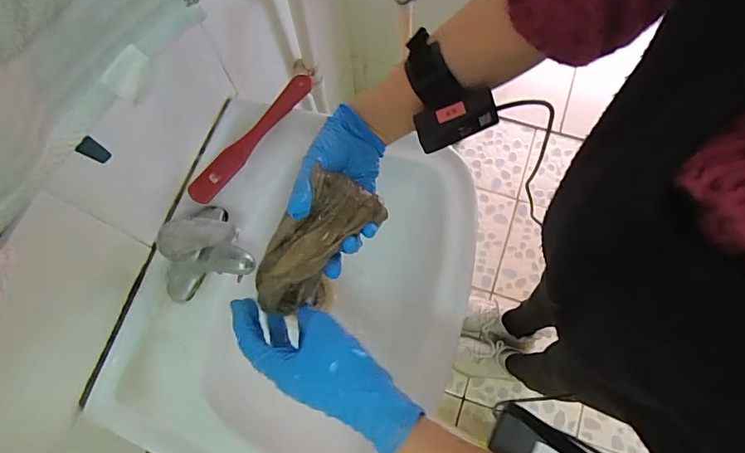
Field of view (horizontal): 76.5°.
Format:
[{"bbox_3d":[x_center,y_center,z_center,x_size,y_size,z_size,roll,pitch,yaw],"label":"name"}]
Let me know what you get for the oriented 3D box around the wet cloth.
[{"bbox_3d":[-0.053,0.019,0.420,0.060,0.042,0.135,39,96,13],"label":"wet cloth"}]

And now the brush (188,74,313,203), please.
[{"bbox_3d":[-0.161,-0.122,0.636,0.034,0.013,0.224,37,77,12],"label":"brush"}]

